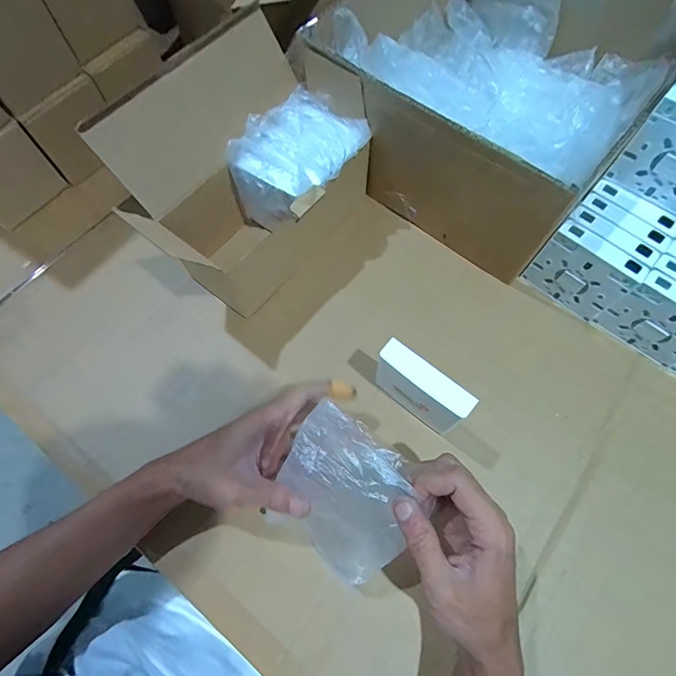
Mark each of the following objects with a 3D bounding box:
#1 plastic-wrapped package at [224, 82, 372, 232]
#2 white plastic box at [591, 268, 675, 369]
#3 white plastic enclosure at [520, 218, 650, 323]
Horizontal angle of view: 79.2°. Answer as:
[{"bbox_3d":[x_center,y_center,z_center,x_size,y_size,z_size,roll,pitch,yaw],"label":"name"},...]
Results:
[{"bbox_3d":[-0.046,-0.182,0.417,0.097,0.043,0.138,39,75,14],"label":"plastic-wrapped package"},{"bbox_3d":[0.314,-0.015,0.396,0.087,0.084,0.023,36,71,17],"label":"white plastic box"},{"bbox_3d":[0.246,-0.066,0.417,0.085,0.083,0.024,38,71,18],"label":"white plastic enclosure"}]

